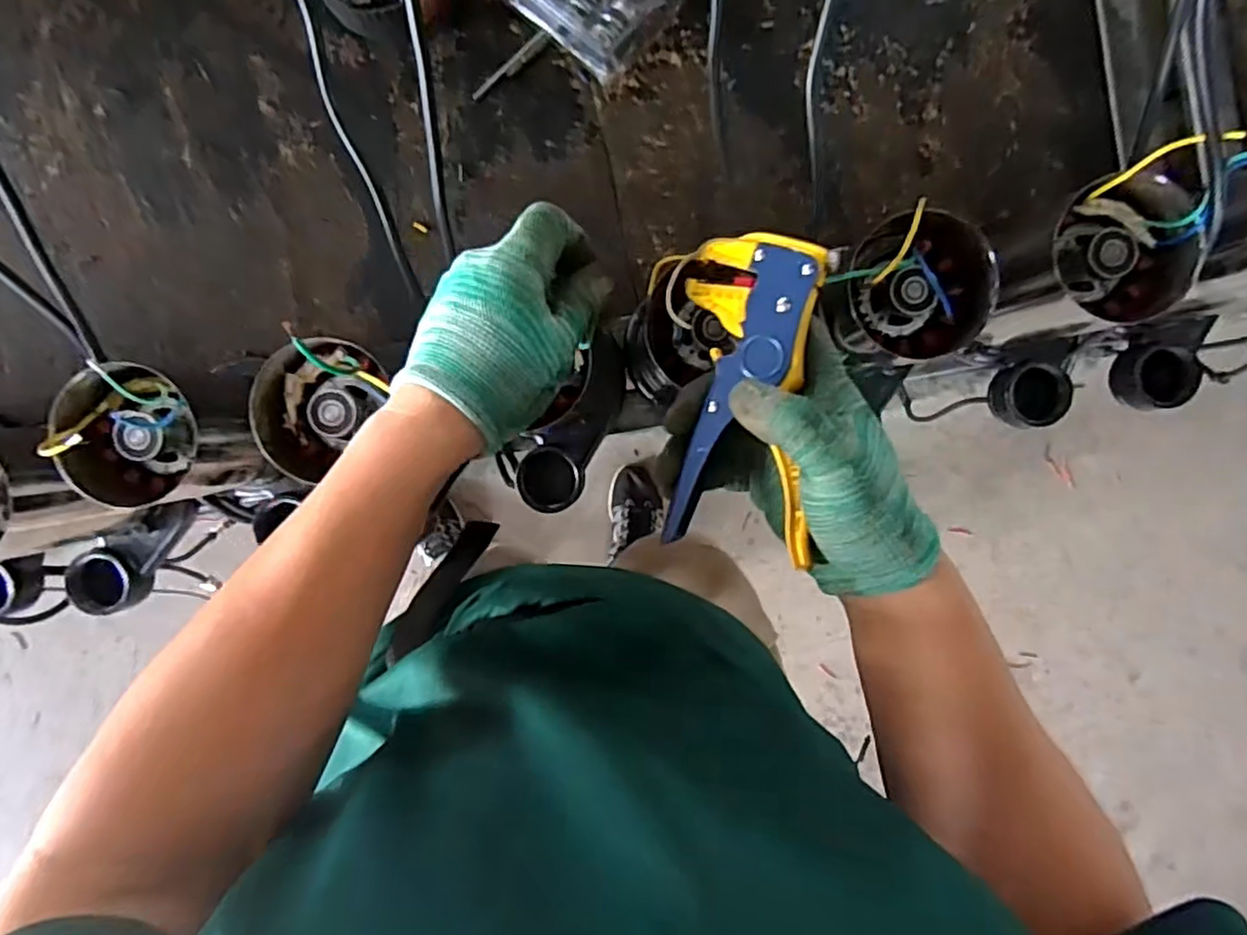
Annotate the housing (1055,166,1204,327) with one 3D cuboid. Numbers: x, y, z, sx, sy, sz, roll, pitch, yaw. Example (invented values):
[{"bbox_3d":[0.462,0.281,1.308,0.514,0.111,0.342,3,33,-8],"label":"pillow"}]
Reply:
[{"bbox_3d":[0.323,-0.139,0.432,0.065,0.043,0.084,0,94,1],"label":"housing"}]

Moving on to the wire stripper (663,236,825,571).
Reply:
[{"bbox_3d":[0.068,-0.037,0.357,0.075,0.023,0.161,10,95,25],"label":"wire stripper"}]

